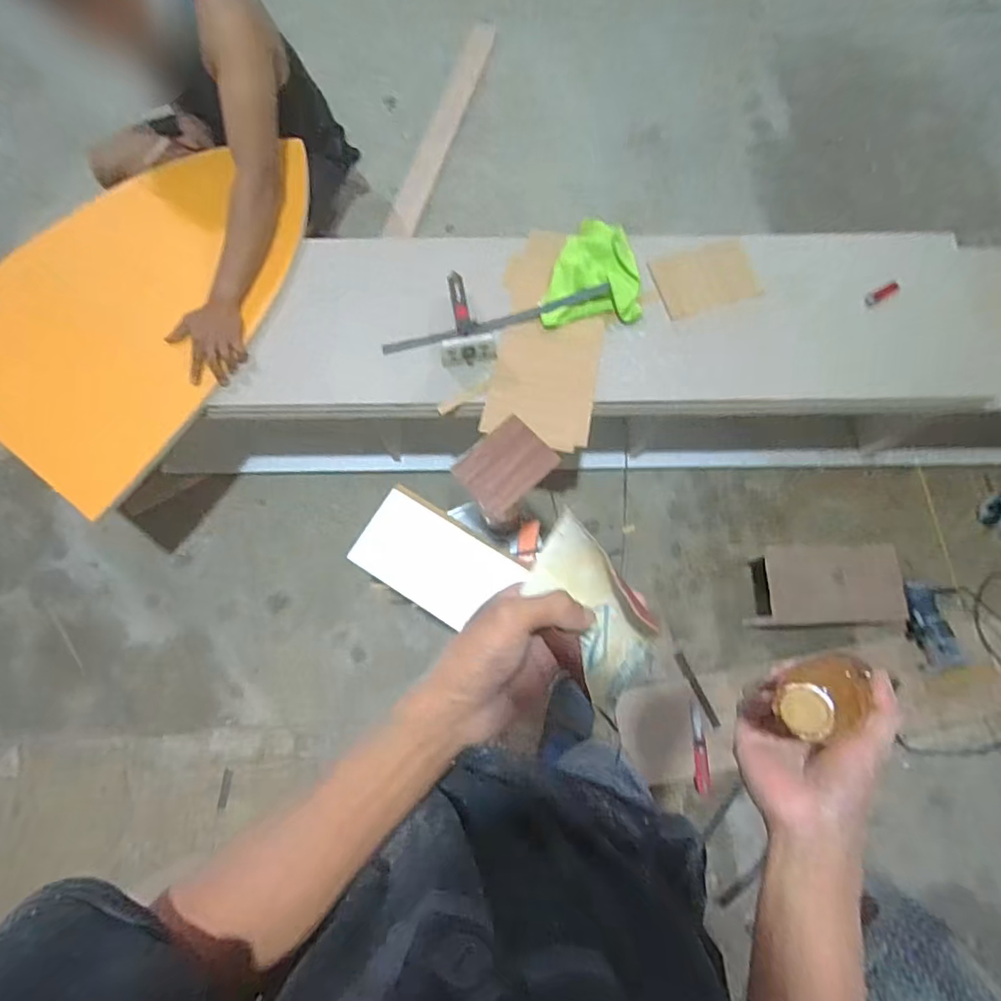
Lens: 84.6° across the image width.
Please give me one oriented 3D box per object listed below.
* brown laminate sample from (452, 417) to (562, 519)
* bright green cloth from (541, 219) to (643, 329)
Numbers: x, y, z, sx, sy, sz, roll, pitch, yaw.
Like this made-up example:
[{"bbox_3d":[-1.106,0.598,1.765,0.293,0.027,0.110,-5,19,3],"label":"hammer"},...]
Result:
[{"bbox_3d":[0.009,-0.055,0.841,0.133,0.007,0.105,-43,80,-10],"label":"brown laminate sample"},{"bbox_3d":[0.196,-0.492,1.170,0.206,0.030,0.251,2,76,0],"label":"bright green cloth"}]

